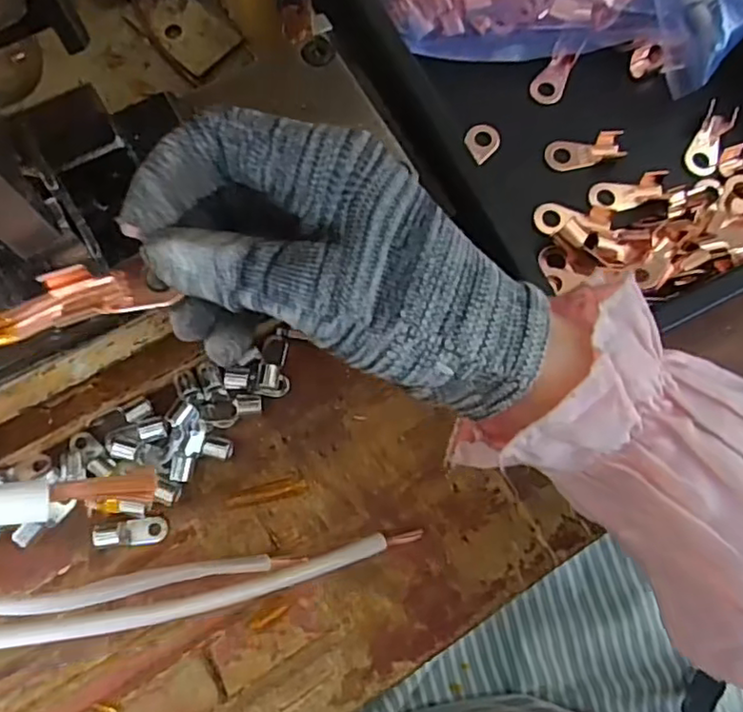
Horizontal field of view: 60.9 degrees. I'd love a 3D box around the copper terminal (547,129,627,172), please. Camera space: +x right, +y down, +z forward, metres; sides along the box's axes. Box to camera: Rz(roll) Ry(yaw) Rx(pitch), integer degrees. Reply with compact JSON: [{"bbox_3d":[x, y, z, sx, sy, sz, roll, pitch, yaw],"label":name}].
[{"bbox_3d":[0.121,-0.118,0.358,0.043,0.009,0.021,-9,76,-4],"label":"copper terminal"}]

